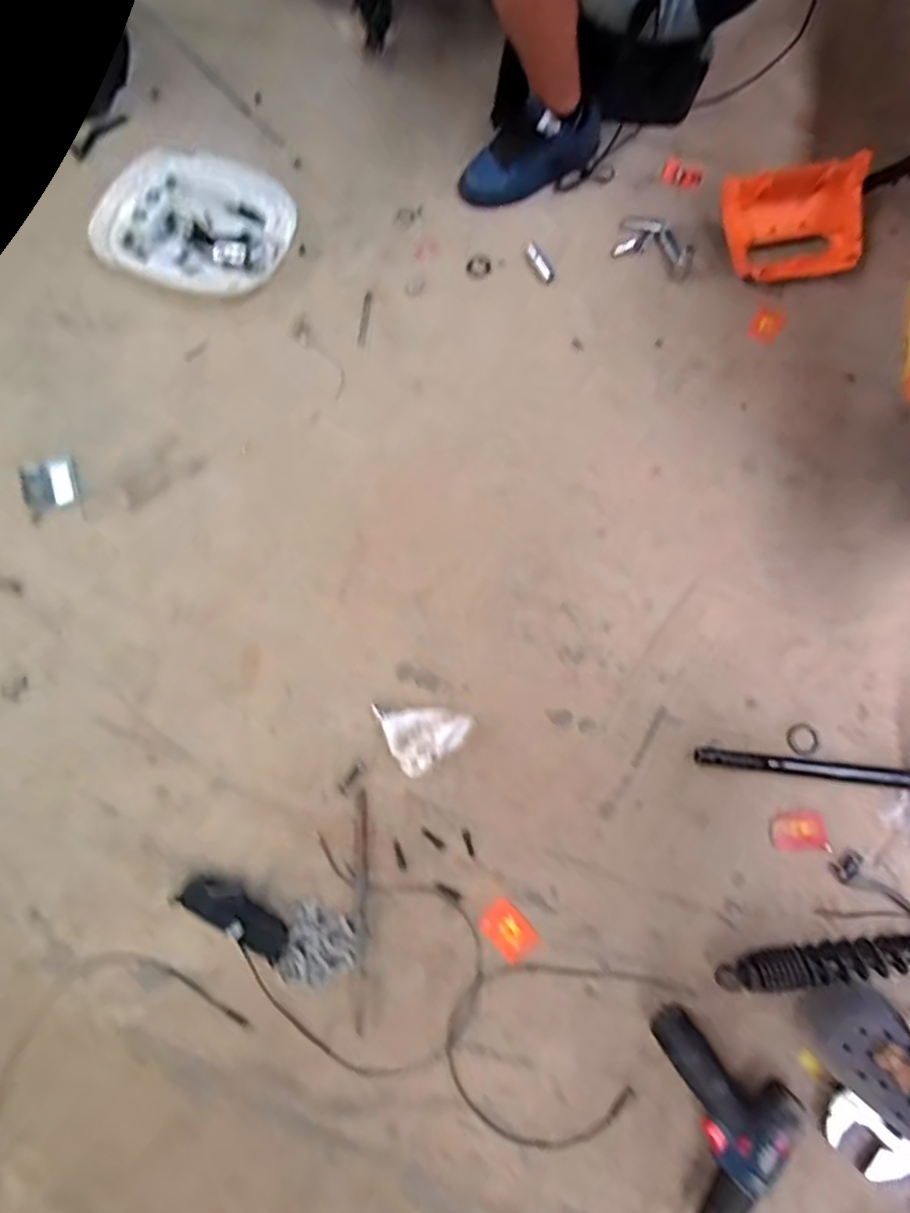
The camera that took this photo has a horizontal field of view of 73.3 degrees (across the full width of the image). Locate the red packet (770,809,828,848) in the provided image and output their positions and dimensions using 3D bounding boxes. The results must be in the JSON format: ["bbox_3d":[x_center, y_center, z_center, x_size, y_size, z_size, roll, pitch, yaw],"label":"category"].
[{"bbox_3d":[0.468,0.305,0.834,0.071,0.007,0.048,-4,76,0],"label":"red packet"}]

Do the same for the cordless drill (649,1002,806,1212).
[{"bbox_3d":[0.303,0.596,0.728,0.164,0.049,0.197,-43,79,-11],"label":"cordless drill"}]

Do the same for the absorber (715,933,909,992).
[{"bbox_3d":[0.479,0.447,0.768,0.291,0.040,0.051,-1,76,0],"label":"absorber"}]

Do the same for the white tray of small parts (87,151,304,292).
[{"bbox_3d":[-0.464,-0.692,1.101,0.346,0.025,0.264,22,77,6],"label":"white tray of small parts"}]

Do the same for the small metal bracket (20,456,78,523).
[{"bbox_3d":[-0.660,-0.198,0.991,0.083,0.024,0.091,-25,77,-6],"label":"small metal bracket"}]

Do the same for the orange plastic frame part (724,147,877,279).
[{"bbox_3d":[0.595,-0.671,1.043,0.251,0.091,0.176,-15,76,-3],"label":"orange plastic frame part"}]

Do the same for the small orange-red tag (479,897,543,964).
[{"bbox_3d":[0.071,0.428,0.806,0.053,0.004,0.070,-44,79,-10],"label":"small orange-red tag"}]

